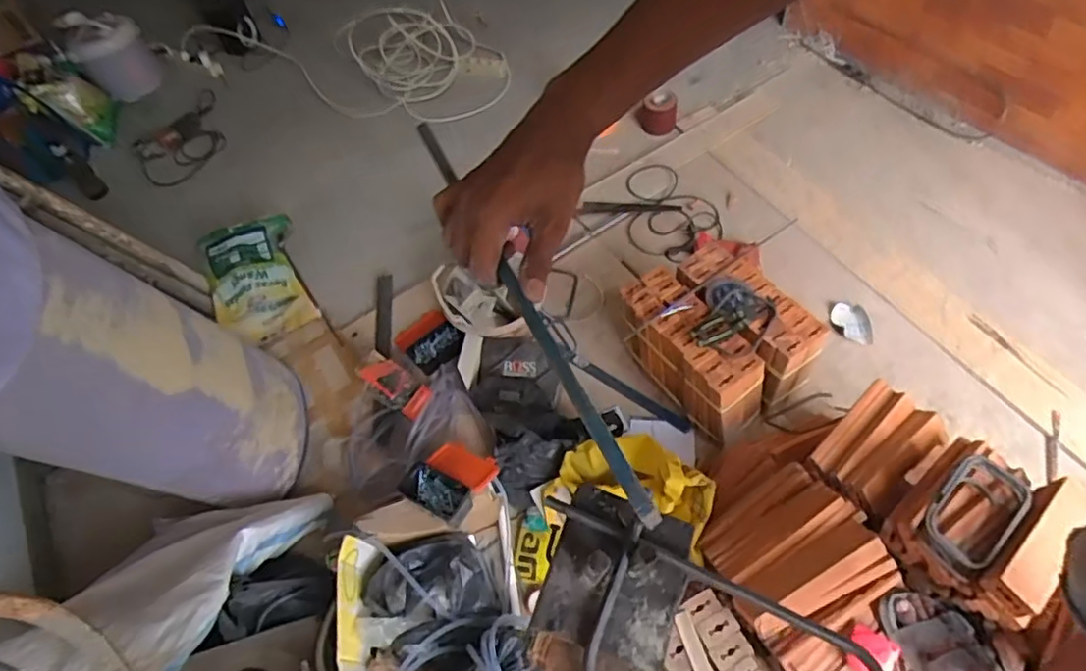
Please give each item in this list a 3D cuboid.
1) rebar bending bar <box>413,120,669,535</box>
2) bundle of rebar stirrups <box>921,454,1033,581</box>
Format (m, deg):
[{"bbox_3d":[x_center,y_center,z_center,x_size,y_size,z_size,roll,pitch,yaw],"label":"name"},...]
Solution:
[{"bbox_3d":[-0.015,-0.025,0.434,0.012,0.017,0.344,-24,60,-11],"label":"rebar bending bar"},{"bbox_3d":[0.658,0.264,0.951,0.209,0.030,0.104,-40,60,-19],"label":"bundle of rebar stirrups"}]

